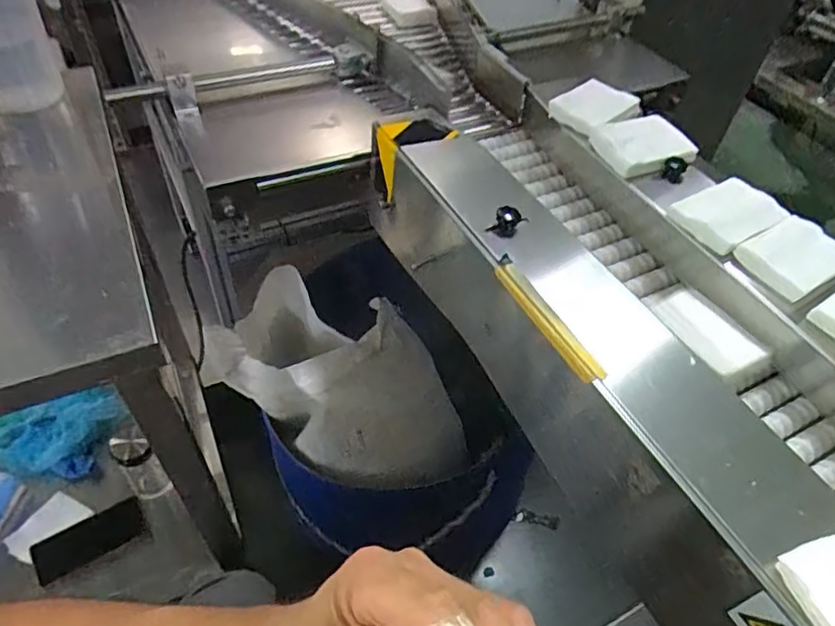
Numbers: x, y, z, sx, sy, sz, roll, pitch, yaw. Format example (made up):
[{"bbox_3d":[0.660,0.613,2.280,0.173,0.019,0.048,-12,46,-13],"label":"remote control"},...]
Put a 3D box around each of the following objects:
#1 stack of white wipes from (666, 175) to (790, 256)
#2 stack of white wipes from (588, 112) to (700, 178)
[{"bbox_3d":[0.320,-0.103,0.600,0.106,0.017,0.079,-24,55,-23],"label":"stack of white wipes"},{"bbox_3d":[0.254,-0.194,0.673,0.101,0.025,0.078,-15,52,-18],"label":"stack of white wipes"}]

